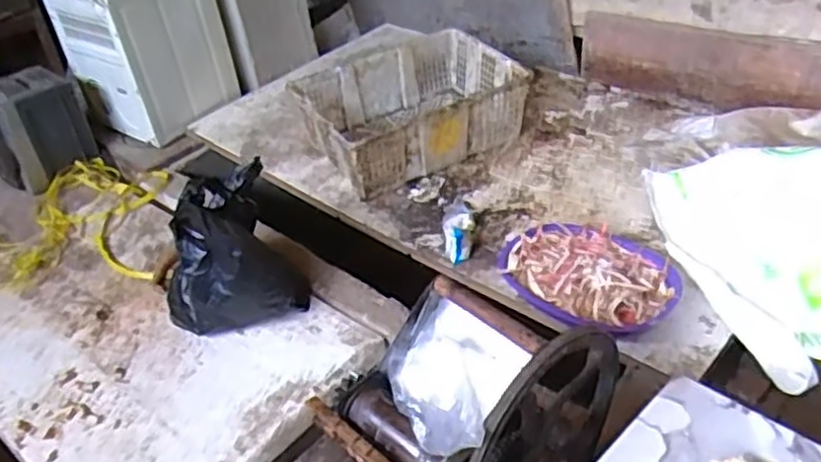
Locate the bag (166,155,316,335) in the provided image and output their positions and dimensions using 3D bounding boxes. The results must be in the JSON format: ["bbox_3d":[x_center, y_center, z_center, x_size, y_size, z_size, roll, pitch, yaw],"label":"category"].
[{"bbox_3d":[-0.333,0.041,1.343,0.239,0.306,0.182,-20,38,-19],"label":"bag"}]

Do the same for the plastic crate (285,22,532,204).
[{"bbox_3d":[-0.015,-0.290,1.751,0.479,0.172,0.358,-25,40,-25],"label":"plastic crate"}]

